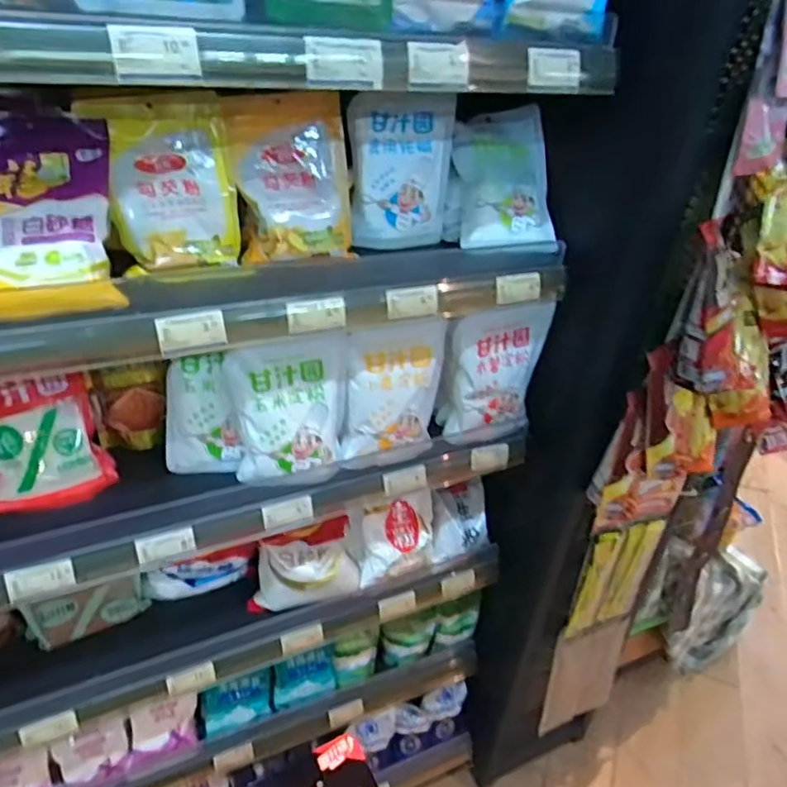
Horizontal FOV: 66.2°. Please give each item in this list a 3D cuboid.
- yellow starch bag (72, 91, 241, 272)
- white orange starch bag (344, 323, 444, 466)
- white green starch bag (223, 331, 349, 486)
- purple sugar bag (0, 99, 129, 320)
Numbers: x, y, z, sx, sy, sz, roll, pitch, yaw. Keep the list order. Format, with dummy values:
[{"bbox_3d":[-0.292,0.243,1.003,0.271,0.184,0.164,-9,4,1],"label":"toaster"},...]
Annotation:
[{"bbox_3d":[-0.241,-0.231,0.661,0.135,0.187,0.030,-15,6,-20],"label":"yellow starch bag"},{"bbox_3d":[0.005,0.004,0.828,0.141,0.206,0.033,-10,36,-21],"label":"white orange starch bag"},{"bbox_3d":[-0.132,0.026,0.778,0.147,0.197,0.049,-5,34,-14],"label":"white green starch bag"},{"bbox_3d":[-0.355,-0.187,0.617,0.134,0.050,0.237,-12,74,-18],"label":"purple sugar bag"}]

